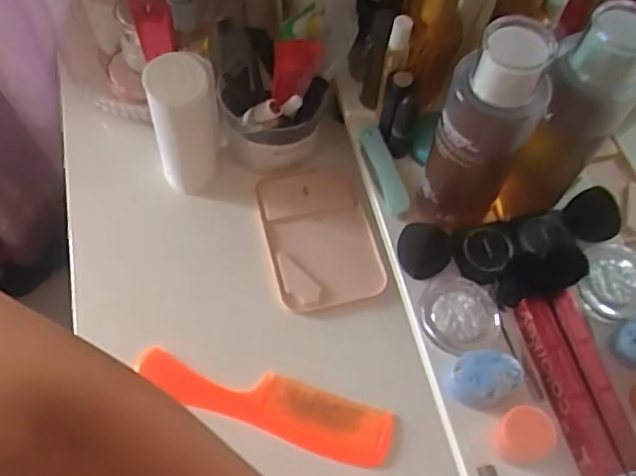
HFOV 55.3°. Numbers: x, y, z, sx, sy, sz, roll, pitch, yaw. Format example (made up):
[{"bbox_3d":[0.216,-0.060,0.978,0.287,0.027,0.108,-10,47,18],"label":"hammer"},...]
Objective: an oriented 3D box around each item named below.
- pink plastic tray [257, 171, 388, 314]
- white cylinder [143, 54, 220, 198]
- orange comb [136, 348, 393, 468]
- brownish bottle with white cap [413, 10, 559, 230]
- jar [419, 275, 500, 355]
[{"bbox_3d":[0.001,-0.004,0.578,0.097,0.009,0.142,-12,62,-9],"label":"pink plastic tray"},{"bbox_3d":[-0.118,-0.100,0.548,0.061,0.138,0.056,-16,63,-11],"label":"white cylinder"},{"bbox_3d":[-0.042,0.136,0.501,0.207,0.008,0.047,17,61,7],"label":"orange comb"},{"bbox_3d":[0.118,-0.074,0.448,0.066,0.175,0.062,28,63,12],"label":"brownish bottle with white cap"},{"bbox_3d":[0.111,0.063,0.472,0.053,0.027,0.063,0,61,-3],"label":"jar"}]

